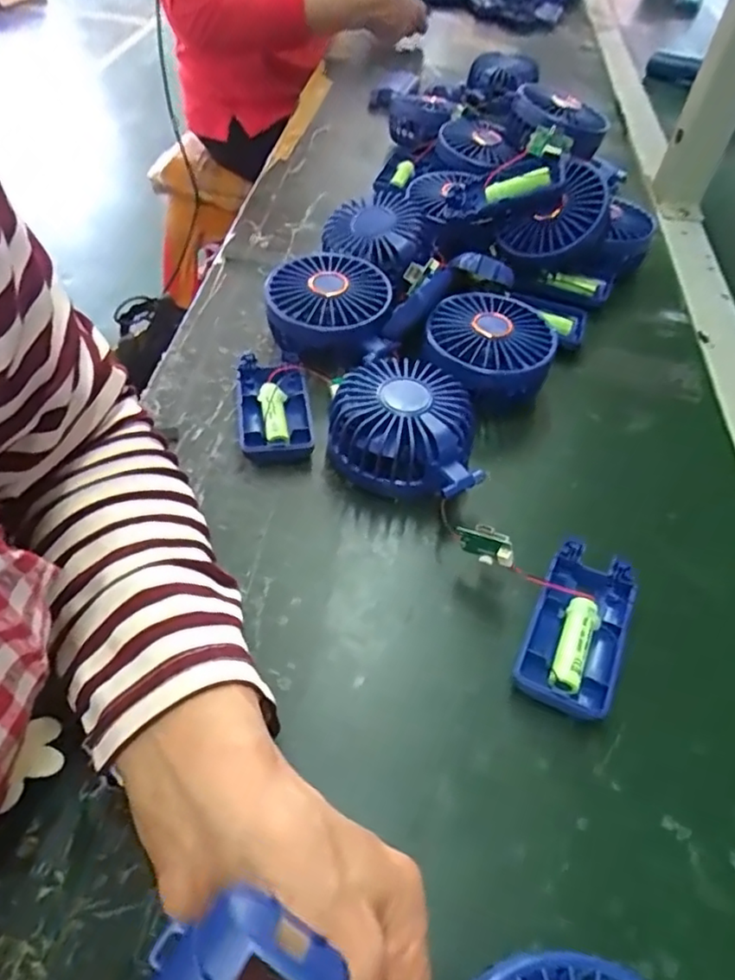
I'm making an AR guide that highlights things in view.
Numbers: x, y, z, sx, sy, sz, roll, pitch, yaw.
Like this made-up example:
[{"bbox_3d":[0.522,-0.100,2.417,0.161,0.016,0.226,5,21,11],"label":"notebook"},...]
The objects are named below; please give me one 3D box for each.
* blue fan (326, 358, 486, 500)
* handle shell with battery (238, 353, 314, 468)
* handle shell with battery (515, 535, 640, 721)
[{"bbox_3d":[0.021,-0.037,0.387,0.087,0.054,0.084,7,51,0],"label":"blue fan"},{"bbox_3d":[-0.062,-0.056,0.419,0.045,0.020,0.088,-4,51,-9],"label":"handle shell with battery"},{"bbox_3d":[0.107,0.071,0.325,0.046,0.023,0.089,22,52,13],"label":"handle shell with battery"}]

